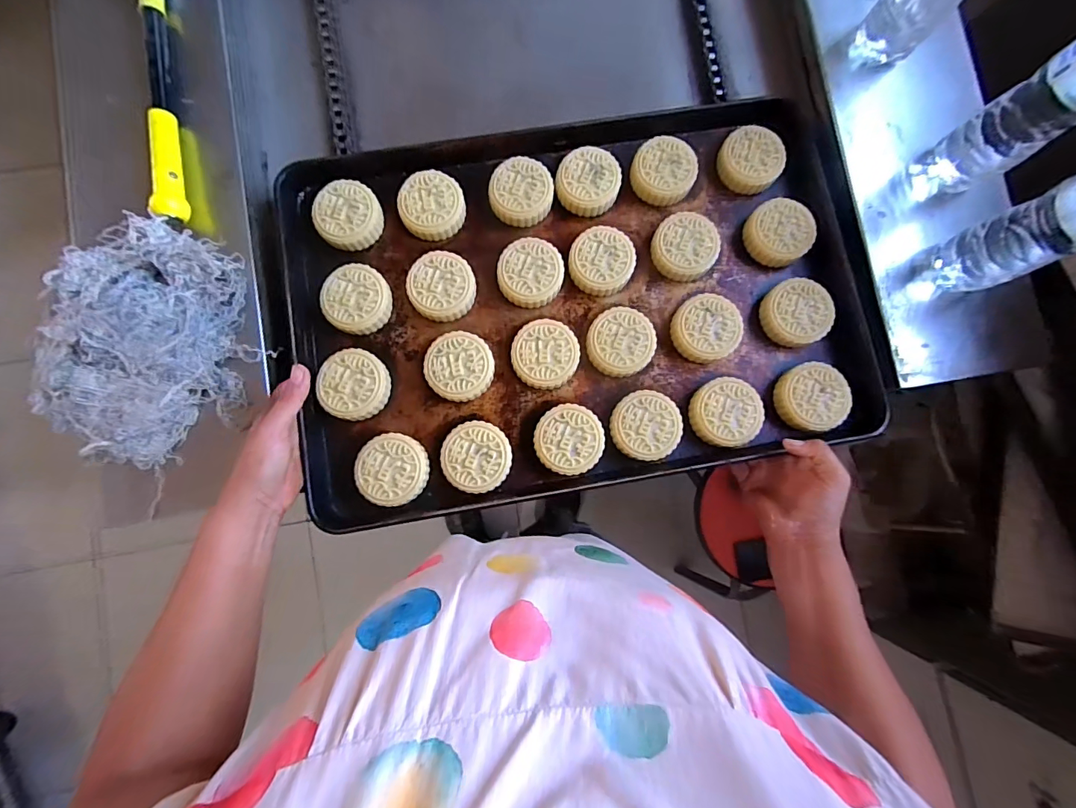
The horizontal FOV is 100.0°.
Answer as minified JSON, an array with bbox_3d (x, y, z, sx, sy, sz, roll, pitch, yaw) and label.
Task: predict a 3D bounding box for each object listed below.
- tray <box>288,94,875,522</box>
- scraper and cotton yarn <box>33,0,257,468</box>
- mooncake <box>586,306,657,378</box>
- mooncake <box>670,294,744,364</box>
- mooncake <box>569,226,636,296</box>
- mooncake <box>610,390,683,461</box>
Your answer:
[{"bbox_3d":[0.039,-0.110,0.490,0.585,0.039,0.391,-11,84,-2],"label":"tray"},{"bbox_3d":[-0.371,-0.215,0.440,0.146,0.074,0.530,-1,84,1],"label":"scraper and cotton yarn"},{"bbox_3d":[0.088,-0.066,0.486,0.069,0.026,0.071,0,84,1],"label":"mooncake"},{"bbox_3d":[0.181,-0.081,0.490,0.068,0.027,0.071,0,84,1],"label":"mooncake"},{"bbox_3d":[0.070,-0.157,0.499,0.068,0.025,0.069,0,84,1],"label":"mooncake"},{"bbox_3d":[0.113,0.023,0.474,0.070,0.027,0.069,6,84,2],"label":"mooncake"}]

